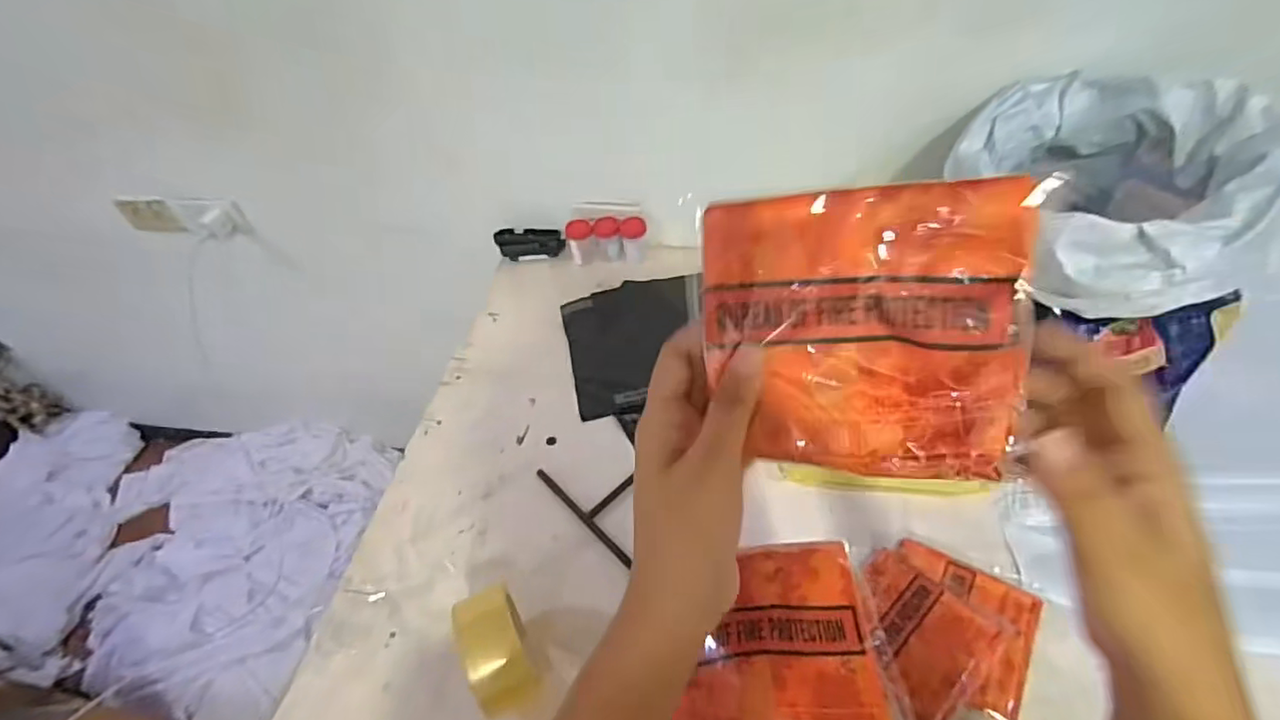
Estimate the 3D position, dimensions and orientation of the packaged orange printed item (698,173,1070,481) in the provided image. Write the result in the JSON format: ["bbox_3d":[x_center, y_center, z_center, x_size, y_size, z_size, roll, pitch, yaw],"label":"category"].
[{"bbox_3d":[0.085,-0.010,0.235,0.122,0.114,0.009,3,11,27],"label":"packaged orange printed item"}]

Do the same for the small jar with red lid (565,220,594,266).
[{"bbox_3d":[-0.098,-0.197,0.956,0.043,0.065,0.041,-15,49,-7],"label":"small jar with red lid"}]

